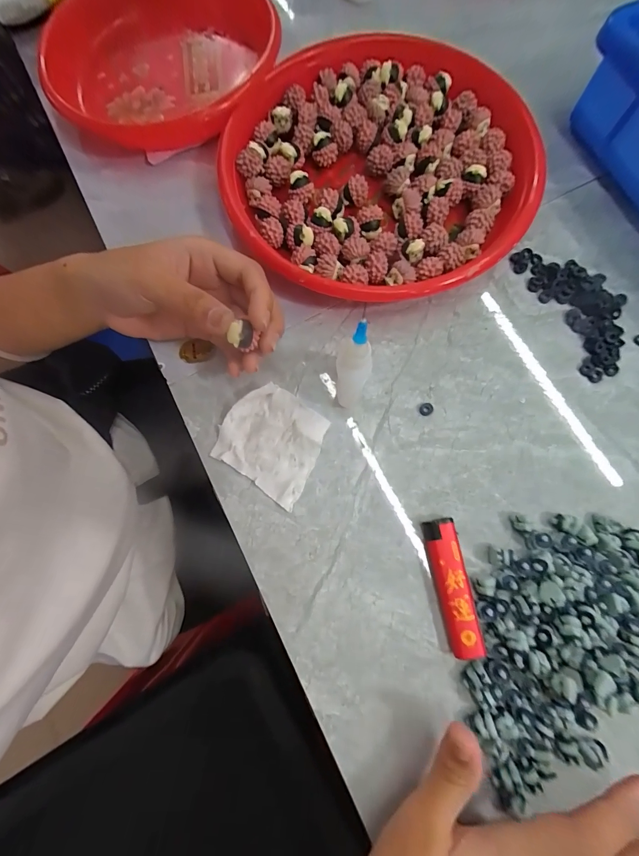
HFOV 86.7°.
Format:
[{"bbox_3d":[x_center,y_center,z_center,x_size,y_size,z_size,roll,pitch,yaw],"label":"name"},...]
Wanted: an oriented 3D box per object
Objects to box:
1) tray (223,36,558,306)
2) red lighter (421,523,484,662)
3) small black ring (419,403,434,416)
[{"bbox_3d":[0.045,-0.198,0.264,0.230,0.033,0.223,0,77,2],"label":"tray"},{"bbox_3d":[0.080,0.096,0.206,0.020,0.011,0.077,-11,76,-1],"label":"red lighter"},{"bbox_3d":[0.074,-0.013,0.235,0.010,0.004,0.009,-40,79,-7],"label":"small black ring"}]

